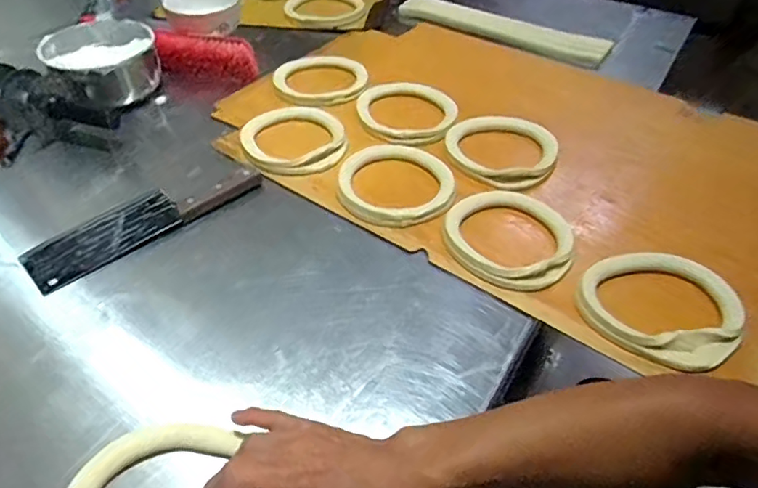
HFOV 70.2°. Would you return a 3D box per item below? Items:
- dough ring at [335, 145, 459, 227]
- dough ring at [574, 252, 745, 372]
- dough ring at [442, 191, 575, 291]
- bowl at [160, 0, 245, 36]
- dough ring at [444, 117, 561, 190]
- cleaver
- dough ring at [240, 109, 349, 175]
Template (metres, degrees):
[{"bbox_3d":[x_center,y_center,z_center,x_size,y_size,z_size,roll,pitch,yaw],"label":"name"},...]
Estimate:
[{"bbox_3d":[0.029,-0.082,0.691,0.147,0.025,0.142,-1,44,1],"label":"dough ring"},{"bbox_3d":[0.288,0.058,0.558,0.152,0.016,0.133,14,46,17],"label":"dough ring"},{"bbox_3d":[0.151,-0.008,0.629,0.146,0.027,0.135,-1,44,1],"label":"dough ring"},{"bbox_3d":[-0.318,-0.430,0.985,0.141,0.058,0.126,-9,47,-9],"label":"bowl"},{"bbox_3d":[0.168,-0.132,0.750,0.150,0.024,0.150,-1,44,1],"label":"dough ring"},{"bbox_3d":[-0.284,-0.035,0.666,0.280,0.020,0.070,-33,51,-28],"label":"cleaver"},{"bbox_3d":[-0.123,-0.149,0.775,0.149,0.019,0.149,-1,44,1],"label":"dough ring"}]

